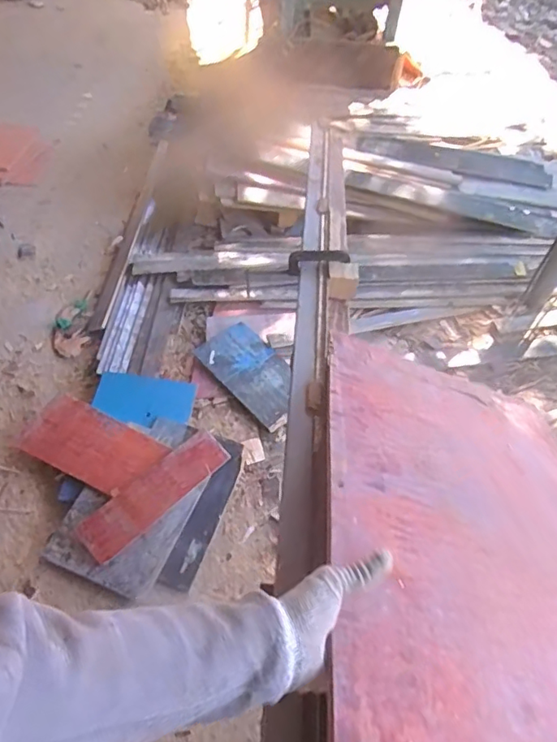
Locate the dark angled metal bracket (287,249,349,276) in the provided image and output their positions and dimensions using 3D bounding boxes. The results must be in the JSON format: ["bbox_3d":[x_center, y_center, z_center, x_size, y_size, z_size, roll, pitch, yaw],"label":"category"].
[{"bbox_3d":[0.078,-0.235,1.169,0.148,0.044,0.034,-5,45,32],"label":"dark angled metal bracket"}]

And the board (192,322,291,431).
[{"bbox_3d":[-0.090,-0.006,1.907,0.229,0.025,0.417,-34,59,-25],"label":"board"}]

